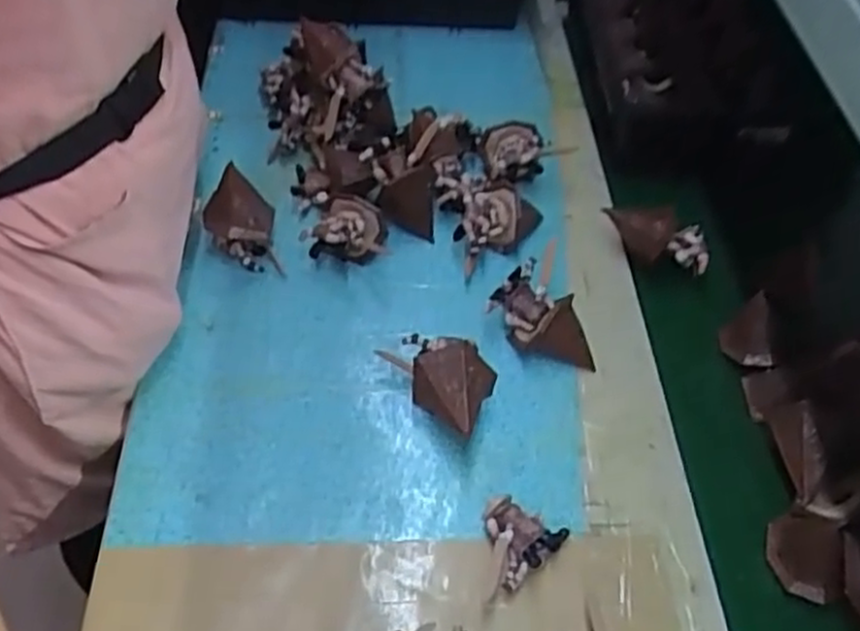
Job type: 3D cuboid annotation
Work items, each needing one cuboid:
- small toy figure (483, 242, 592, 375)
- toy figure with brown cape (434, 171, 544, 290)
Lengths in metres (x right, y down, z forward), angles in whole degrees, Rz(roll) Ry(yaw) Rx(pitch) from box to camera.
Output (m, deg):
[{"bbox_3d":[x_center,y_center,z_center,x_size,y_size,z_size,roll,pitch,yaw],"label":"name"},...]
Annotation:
[{"bbox_3d":[0.094,-0.002,0.668,0.072,0.054,0.102,-17,55,-17],"label":"small toy figure"},{"bbox_3d":[0.055,-0.089,0.725,0.103,0.055,0.109,9,52,3],"label":"toy figure with brown cape"}]

